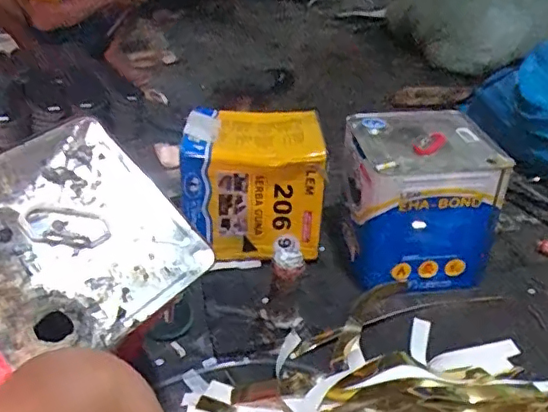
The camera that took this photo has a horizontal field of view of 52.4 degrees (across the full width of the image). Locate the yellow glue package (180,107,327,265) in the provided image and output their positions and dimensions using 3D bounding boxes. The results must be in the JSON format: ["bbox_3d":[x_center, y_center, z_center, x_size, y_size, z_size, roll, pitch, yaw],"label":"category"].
[{"bbox_3d":[-0.037,-0.044,1.088,0.258,0.215,0.190,-1,32,-1],"label":"yellow glue package"}]

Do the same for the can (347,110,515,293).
[{"bbox_3d":[0.262,0.004,1.053,0.245,0.281,0.237,-3,32,-5],"label":"can"}]

